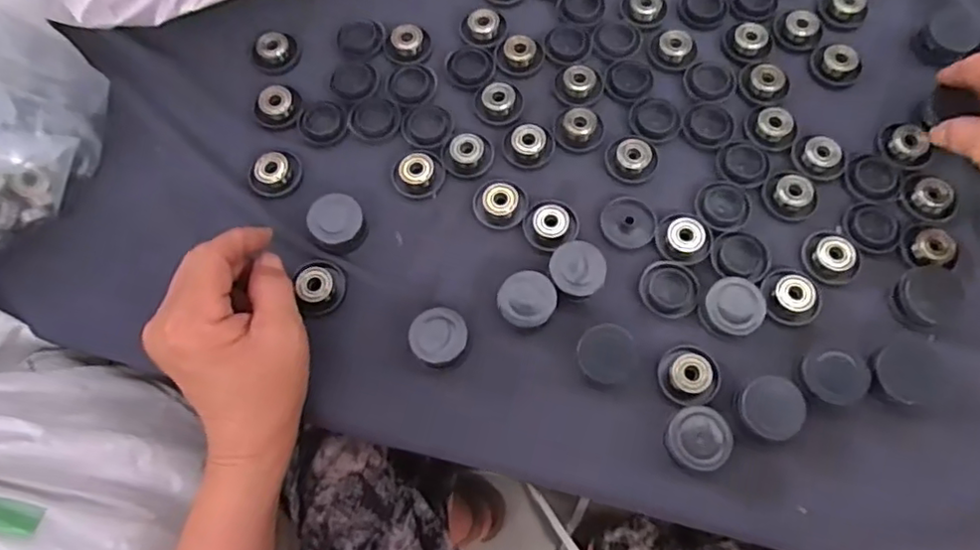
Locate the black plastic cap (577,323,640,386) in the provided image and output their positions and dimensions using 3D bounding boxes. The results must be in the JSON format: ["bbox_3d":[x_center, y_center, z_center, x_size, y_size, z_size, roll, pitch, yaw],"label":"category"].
[{"bbox_3d":[0.065,0.045,0.344,0.032,0.017,0.030,0,71,-1],"label":"black plastic cap"}]

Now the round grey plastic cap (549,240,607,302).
[{"bbox_3d":[0.051,-0.002,0.361,0.031,0.015,0.034,0,71,-1],"label":"round grey plastic cap"}]

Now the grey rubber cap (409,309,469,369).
[{"bbox_3d":[-0.029,0.036,0.353,0.031,0.014,0.033,0,71,-1],"label":"grey rubber cap"}]

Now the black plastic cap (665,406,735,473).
[{"bbox_3d":[0.109,0.088,0.329,0.032,0.022,0.032,0,71,-1],"label":"black plastic cap"}]

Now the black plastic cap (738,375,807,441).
[{"bbox_3d":[0.150,0.072,0.332,0.034,0.019,0.032,0,71,-1],"label":"black plastic cap"}]

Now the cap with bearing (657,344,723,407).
[{"bbox_3d":[0.113,0.054,0.345,0.034,0.013,0.033,0,71,-1],"label":"cap with bearing"}]

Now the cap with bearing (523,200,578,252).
[{"bbox_3d":[0.037,-0.033,0.378,0.031,0.011,0.031,0,71,-1],"label":"cap with bearing"}]

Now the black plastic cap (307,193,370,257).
[{"bbox_3d":[-0.094,-0.033,0.374,0.033,0.016,0.033,0,71,-1],"label":"black plastic cap"}]

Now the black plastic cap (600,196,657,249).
[{"bbox_3d":[0.085,-0.033,0.378,0.033,0.004,0.034,0,71,-1],"label":"black plastic cap"}]

